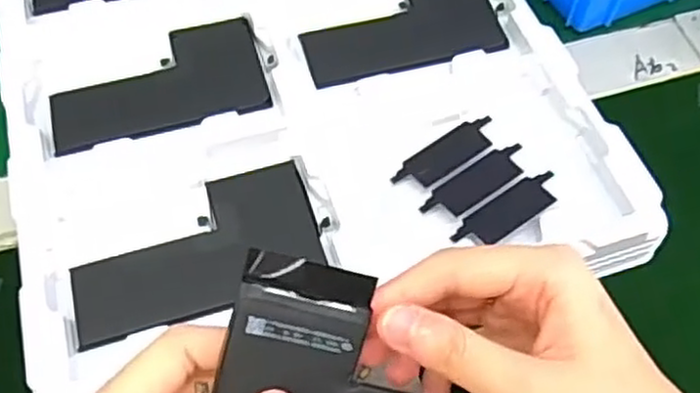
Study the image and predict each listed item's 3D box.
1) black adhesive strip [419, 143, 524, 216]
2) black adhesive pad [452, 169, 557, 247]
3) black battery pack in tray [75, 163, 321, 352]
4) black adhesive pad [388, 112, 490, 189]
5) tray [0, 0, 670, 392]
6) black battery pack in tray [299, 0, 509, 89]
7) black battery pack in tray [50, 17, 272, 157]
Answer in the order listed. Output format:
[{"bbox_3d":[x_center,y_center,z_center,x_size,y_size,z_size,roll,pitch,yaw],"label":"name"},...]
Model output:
[{"bbox_3d":[0.059,-0.007,0.330,0.058,0.004,0.018,-33,64,-19],"label":"black adhesive strip"},{"bbox_3d":[0.071,0.006,0.319,0.057,0.004,0.018,-32,64,-18],"label":"black adhesive pad"},{"bbox_3d":[-0.067,0.023,0.315,0.106,0.004,0.058,-18,60,-11],"label":"black battery pack in tray"},{"bbox_3d":[0.046,-0.021,0.339,0.058,0.004,0.019,-34,64,-19],"label":"black adhesive pad"},{"bbox_3d":[-0.036,-0.069,0.380,0.272,0.030,0.307,-16,60,-10],"label":"tray"},{"bbox_3d":[0.026,-0.093,0.386,0.108,0.006,0.066,-15,60,-9],"label":"black battery pack in tray"},{"bbox_3d":[-0.097,-0.057,0.364,0.106,0.006,0.066,-16,60,-10],"label":"black battery pack in tray"}]

